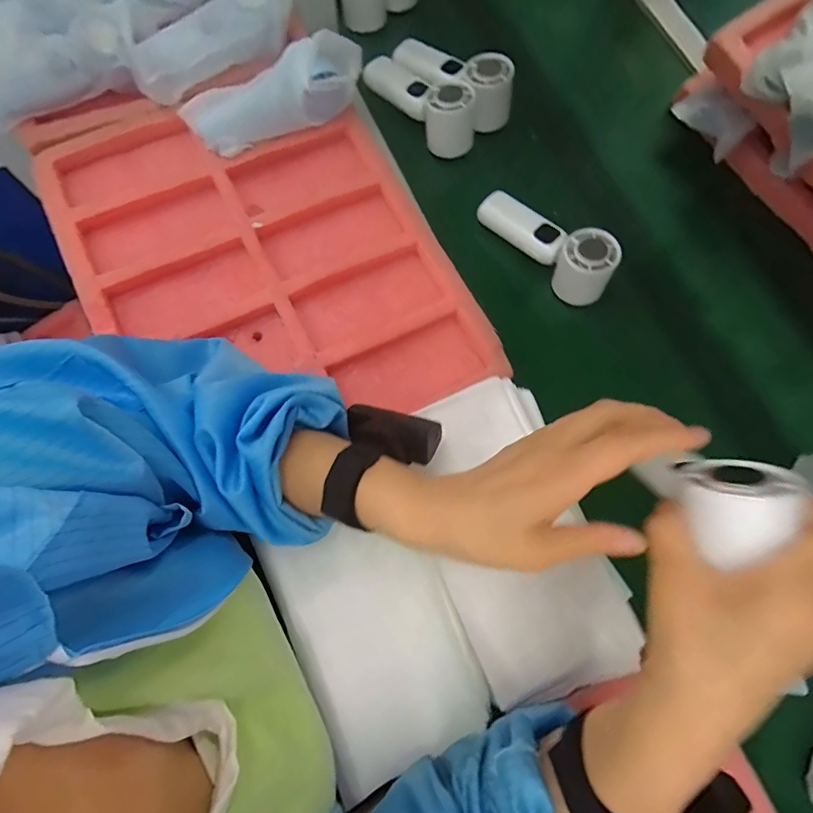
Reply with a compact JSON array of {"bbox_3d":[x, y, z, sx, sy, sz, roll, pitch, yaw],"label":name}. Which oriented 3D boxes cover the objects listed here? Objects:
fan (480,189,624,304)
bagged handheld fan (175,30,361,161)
[{"bbox_3d":[0.149,-0.176,0.478,0.050,0.051,0.153,-42,79,-12],"label":"fan"},{"bbox_3d":[-0.135,-0.324,0.481,0.195,0.059,0.065,-23,76,-7],"label":"bagged handheld fan"}]

